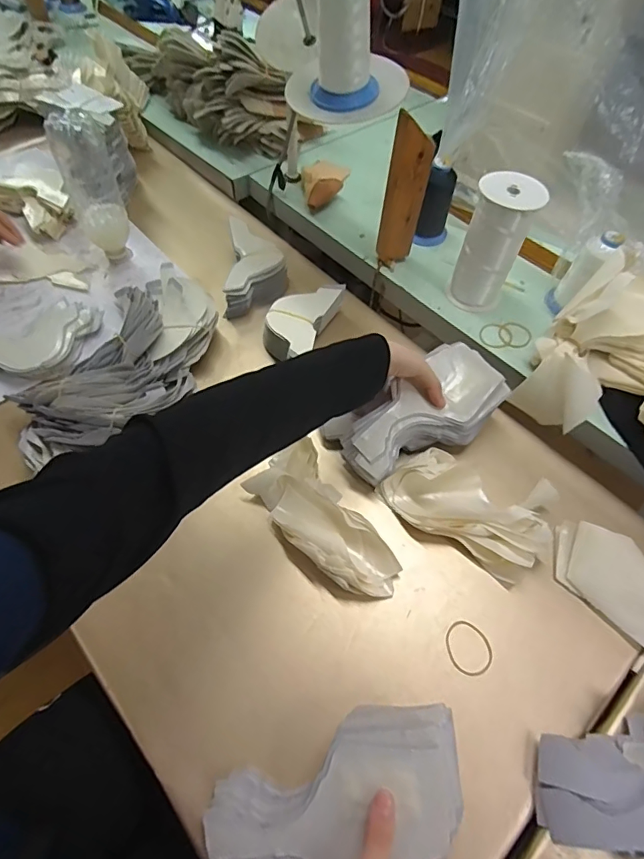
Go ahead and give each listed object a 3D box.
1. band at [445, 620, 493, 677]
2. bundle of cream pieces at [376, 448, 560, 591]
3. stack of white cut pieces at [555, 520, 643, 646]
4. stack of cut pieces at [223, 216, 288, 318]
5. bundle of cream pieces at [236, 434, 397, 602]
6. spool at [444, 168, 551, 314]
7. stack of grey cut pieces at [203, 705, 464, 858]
[{"bbox_3d":[0.139,0.209,0.454,0.043,0.005,0.047,2,56,-3],"label":"band"},{"bbox_3d":[0.157,0.074,0.511,0.178,0.034,0.111,30,60,15],"label":"bundle of cream pieces"},{"bbox_3d":[0.324,0.168,0.471,0.194,0.024,0.079,29,59,15],"label":"stack of white cut pieces"},{"bbox_3d":[-0.094,-0.229,0.685,0.084,0.055,0.143,2,56,0],"label":"stack of cut pieces"},{"bbox_3d":[0.005,0.095,0.493,0.081,0.034,0.176,-33,64,-23],"label":"bundle of cream pieces"},{"bbox_3d":[0.217,-0.233,0.606,0.075,0.150,0.066,16,57,7],"label":"spool"},{"bbox_3d":[0.010,0.277,0.353,0.195,0.024,0.093,-24,63,7],"label":"stack of grey cut pieces"}]

